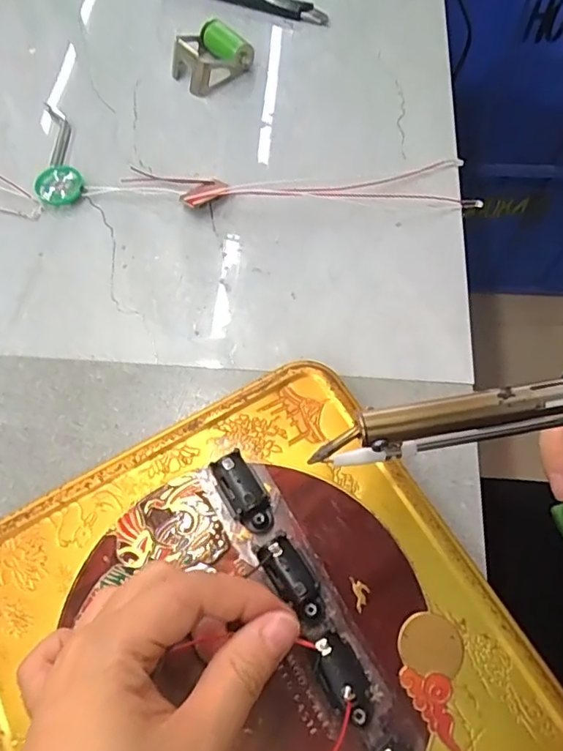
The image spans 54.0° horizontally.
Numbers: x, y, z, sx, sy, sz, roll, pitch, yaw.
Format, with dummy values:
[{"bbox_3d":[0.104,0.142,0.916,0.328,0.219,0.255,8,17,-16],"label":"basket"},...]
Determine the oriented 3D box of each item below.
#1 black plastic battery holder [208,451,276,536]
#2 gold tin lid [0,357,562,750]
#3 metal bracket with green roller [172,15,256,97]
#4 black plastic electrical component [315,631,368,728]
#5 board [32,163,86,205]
[{"bbox_3d":[-0.016,0.050,0.236,0.018,0.017,0.035,-31,78,-12],"label":"black plastic battery holder"},{"bbox_3d":[-0.005,0.117,0.206,0.186,0.018,0.244,-31,65,-12],"label":"gold tin lid"},{"bbox_3d":[-0.049,-0.216,0.377,0.046,0.023,0.043,-34,68,-14],"label":"metal bracket with green roller"},{"bbox_3d":[0.022,0.112,0.203,0.014,0.014,0.030,-31,68,-12],"label":"black plastic electrical component"},{"bbox_3d":[-0.133,-0.114,0.331,0.028,0.004,0.025,-1,82,-10],"label":"board"}]

